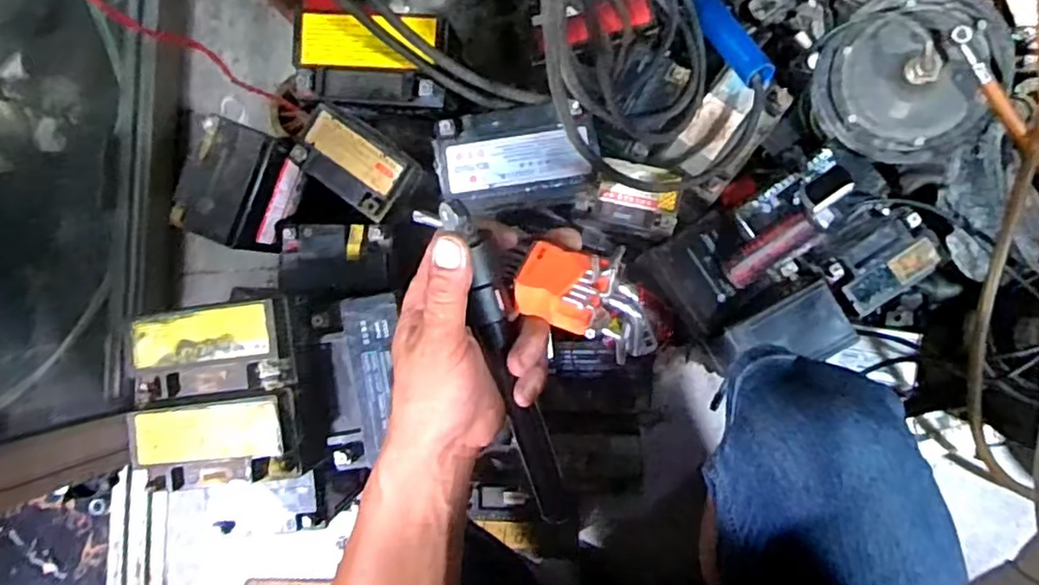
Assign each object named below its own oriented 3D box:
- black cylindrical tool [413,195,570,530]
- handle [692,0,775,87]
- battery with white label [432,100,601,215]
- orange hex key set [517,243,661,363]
[{"bbox_3d":[-0.011,0.054,0.414,0.032,0.021,0.233,-16,110,6],"label":"black cylindrical tool"},{"bbox_3d":[0.215,-0.305,0.708,0.035,0.027,0.199,-26,71,5],"label":"handle"},{"bbox_3d":[-0.003,-0.129,0.642,0.148,0.104,0.091,-13,89,6],"label":"battery with white label"},{"bbox_3d":[0.045,0.002,0.392,0.091,0.022,0.055,27,93,5],"label":"orange hex key set"}]

